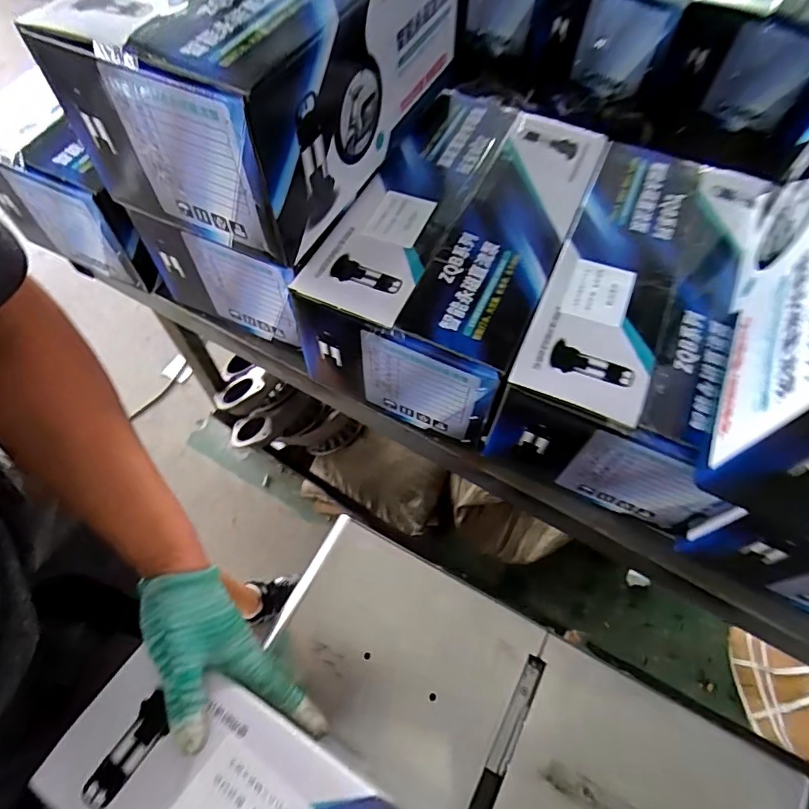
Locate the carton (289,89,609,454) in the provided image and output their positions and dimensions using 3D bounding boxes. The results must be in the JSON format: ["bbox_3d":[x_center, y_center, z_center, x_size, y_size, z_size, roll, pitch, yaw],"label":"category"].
[{"bbox_3d":[0.062,-0.192,0.648,0.243,0.162,0.403,23,64,11],"label":"carton"}]

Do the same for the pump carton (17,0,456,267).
[{"bbox_3d":[-0.115,-0.368,0.543,0.216,0.182,0.405,26,64,13],"label":"pump carton"}]

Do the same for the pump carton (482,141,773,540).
[{"bbox_3d":[0.283,-0.099,0.610,0.229,0.172,0.411,22,63,11],"label":"pump carton"}]

